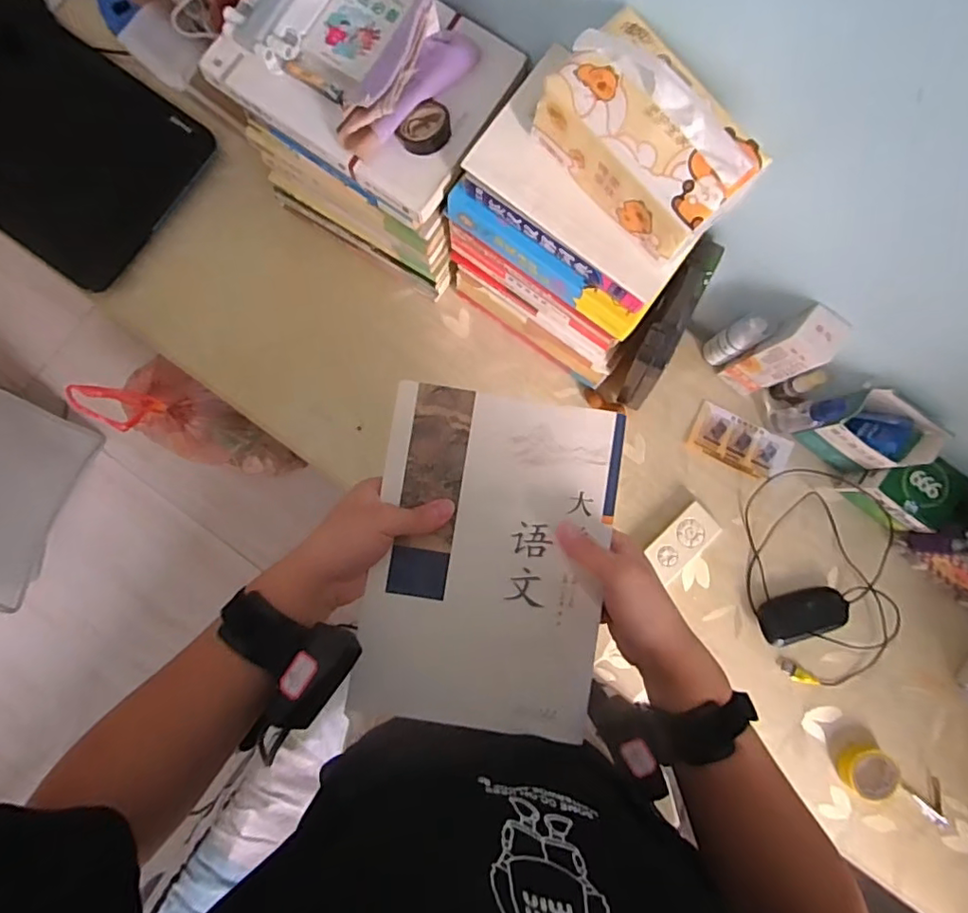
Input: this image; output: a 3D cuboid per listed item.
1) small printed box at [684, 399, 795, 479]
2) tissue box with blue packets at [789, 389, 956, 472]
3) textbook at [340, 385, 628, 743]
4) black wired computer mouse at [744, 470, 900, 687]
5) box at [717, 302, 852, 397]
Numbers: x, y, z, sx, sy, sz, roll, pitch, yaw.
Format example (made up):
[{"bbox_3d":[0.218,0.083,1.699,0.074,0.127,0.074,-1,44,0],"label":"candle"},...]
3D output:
[{"bbox_3d":[0.327,-0.016,0.729,0.127,0.008,0.063,26,86,1],"label":"small printed box"},{"bbox_3d":[0.442,-0.027,0.665,0.101,0.128,0.056,36,86,1],"label":"tissue box with blue packets"},{"bbox_3d":[0.005,0.080,0.443,0.177,0.007,0.254,8,86,-1],"label":"textbook"},{"bbox_3d":[0.419,0.149,0.694,0.173,0.051,0.261,1,86,-1],"label":"black wired computer mouse"},{"bbox_3d":[0.332,-0.111,0.638,0.047,0.191,0.047,42,86,2],"label":"box"}]

